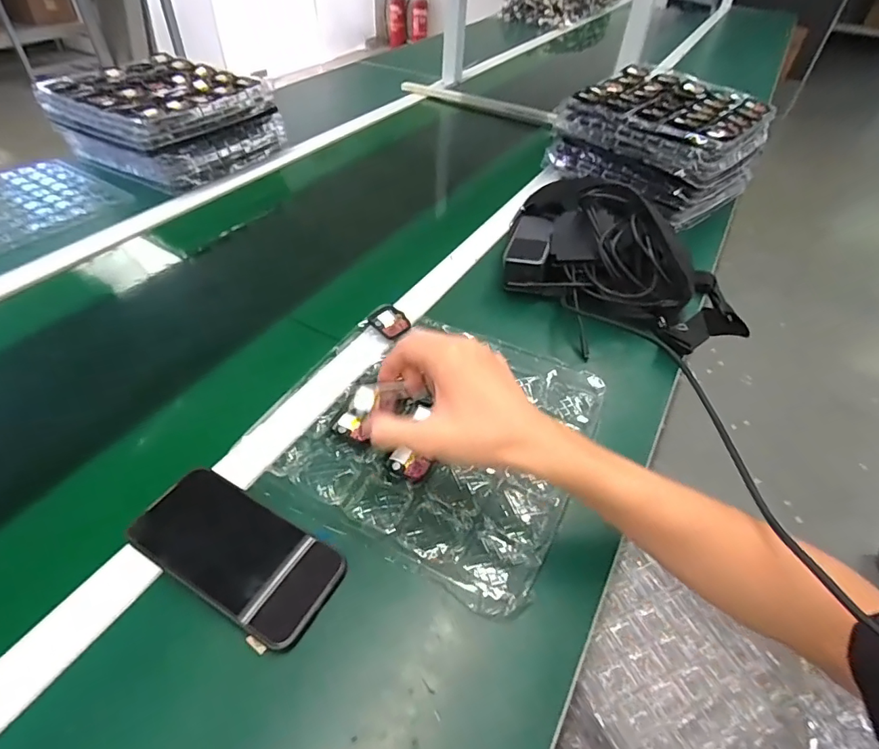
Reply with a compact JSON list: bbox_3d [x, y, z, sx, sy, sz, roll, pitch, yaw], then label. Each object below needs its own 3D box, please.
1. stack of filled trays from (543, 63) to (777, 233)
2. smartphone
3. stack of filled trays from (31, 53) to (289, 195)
[{"bbox_3d":[0.396,-0.419,0.875,0.279,0.134,0.287,-34,56,-31],"label":"stack of filled trays"},{"bbox_3d":[-0.158,0.135,0.382,0.161,0.015,0.076,23,48,19],"label":"smartphone"},{"bbox_3d":[-0.483,-0.452,0.875,0.281,0.116,0.271,23,48,18],"label":"stack of filled trays"}]

